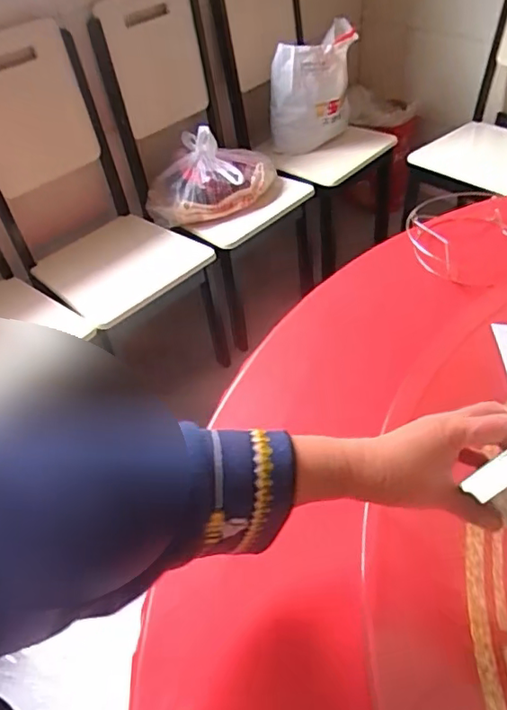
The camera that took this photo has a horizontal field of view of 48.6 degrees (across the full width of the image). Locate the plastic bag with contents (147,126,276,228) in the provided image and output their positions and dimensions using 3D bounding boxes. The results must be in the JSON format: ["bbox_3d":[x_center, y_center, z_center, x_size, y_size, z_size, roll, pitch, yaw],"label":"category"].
[{"bbox_3d":[-0.114,-0.477,1.514,0.351,0.168,0.169,-37,53,-27],"label":"plastic bag with contents"}]

